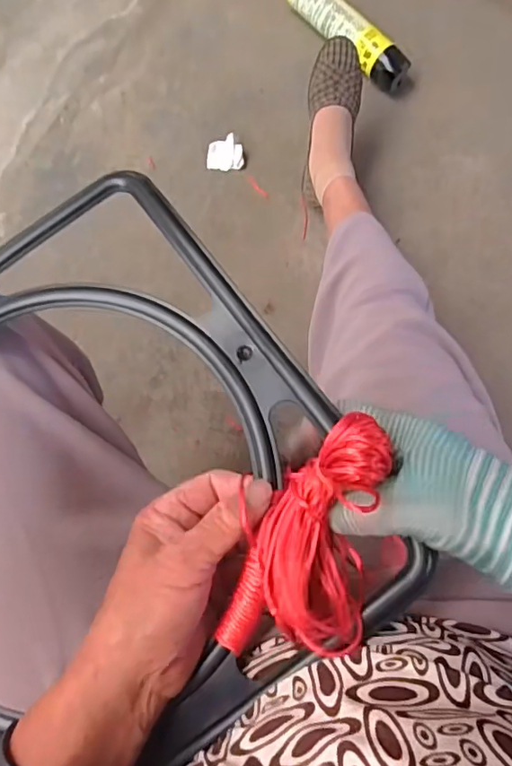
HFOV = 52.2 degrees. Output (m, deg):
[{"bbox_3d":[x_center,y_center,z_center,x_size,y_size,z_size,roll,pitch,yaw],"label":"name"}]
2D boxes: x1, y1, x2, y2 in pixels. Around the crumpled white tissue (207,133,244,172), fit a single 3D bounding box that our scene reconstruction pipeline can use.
[{"bbox_3d":[-0.055,-0.407,0.929,0.064,0.024,0.058,-4,75,-2],"label":"crumpled white tissue"}]

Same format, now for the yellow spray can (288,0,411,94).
[{"bbox_3d":[0.164,-0.641,0.960,0.058,0.070,0.276,-43,80,-10],"label":"yellow spray can"}]

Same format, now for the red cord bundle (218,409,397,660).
[{"bbox_3d":[0.032,0.083,0.273,0.063,0.043,0.134,20,100,3],"label":"red cord bundle"}]

